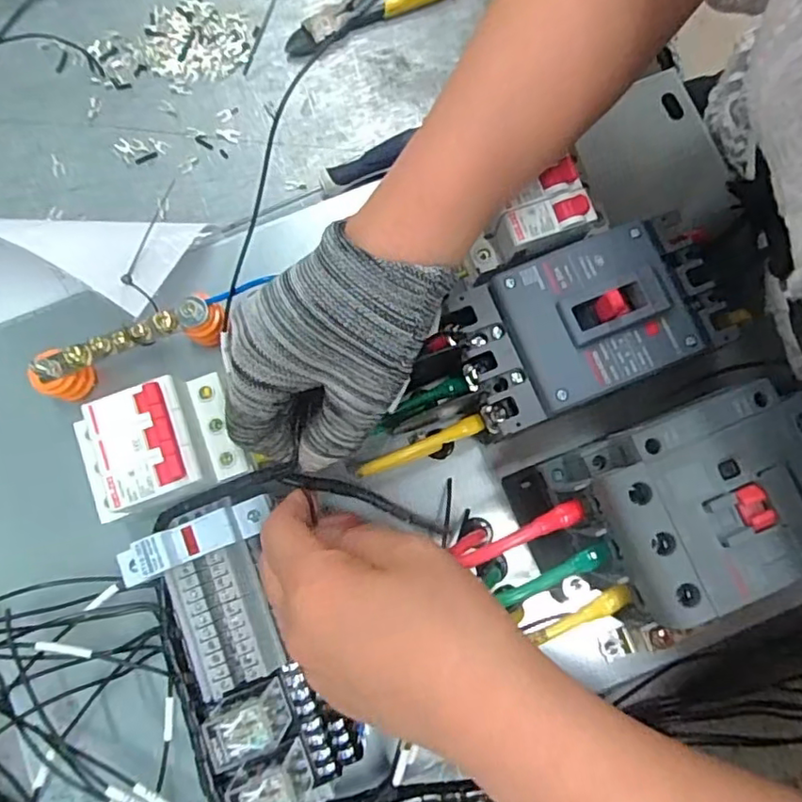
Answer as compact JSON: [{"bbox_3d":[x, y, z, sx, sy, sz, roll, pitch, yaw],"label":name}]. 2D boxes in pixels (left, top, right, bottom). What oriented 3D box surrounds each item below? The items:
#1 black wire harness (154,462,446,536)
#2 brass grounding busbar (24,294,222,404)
[{"bbox_3d":[-0.056,0.050,0.292,0.151,0.010,0.033,0,80,12],"label":"black wire harness"},{"bbox_3d":[-0.151,-0.030,0.333,0.105,0.040,0.029,-21,81,-4],"label":"brass grounding busbar"}]

